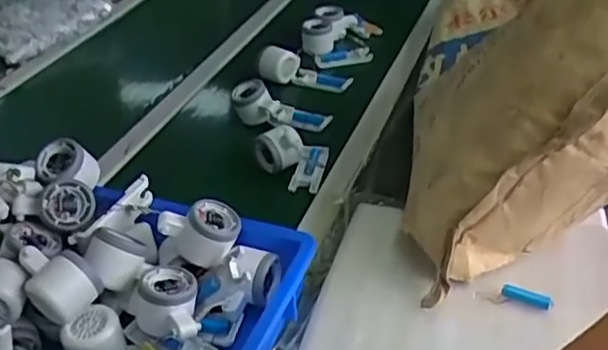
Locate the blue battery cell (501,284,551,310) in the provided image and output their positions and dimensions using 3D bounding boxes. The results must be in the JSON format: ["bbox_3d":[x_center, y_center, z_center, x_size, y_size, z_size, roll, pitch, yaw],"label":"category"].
[{"bbox_3d":[0.238,0.130,0.698,0.052,0.017,0.016,14,39,24],"label":"blue battery cell"}]

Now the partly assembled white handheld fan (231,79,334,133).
[{"bbox_3d":[-0.036,-0.100,1.023,0.155,0.059,0.041,17,37,-6],"label":"partly assembled white handheld fan"}]

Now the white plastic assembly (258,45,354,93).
[{"bbox_3d":[0.000,-0.180,1.147,0.163,0.055,0.047,17,38,-3],"label":"white plastic assembly"}]

